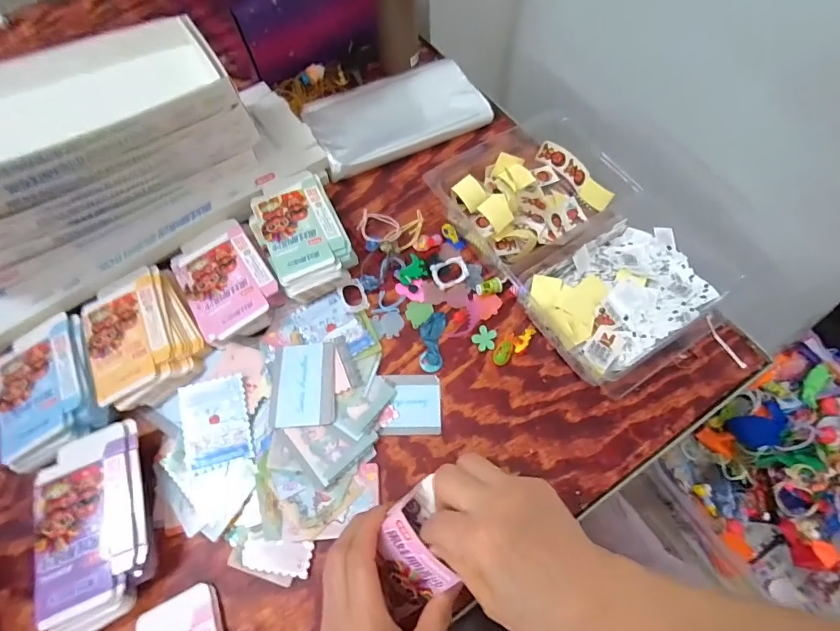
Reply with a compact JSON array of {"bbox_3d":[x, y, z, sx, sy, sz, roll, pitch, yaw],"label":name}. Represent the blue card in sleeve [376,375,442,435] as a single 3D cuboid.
[{"bbox_3d":[-0.009,0.093,0.448,0.062,0.005,0.062,-1,65,1],"label":"blue card in sleeve"}]

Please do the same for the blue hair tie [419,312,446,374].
[{"bbox_3d":[0.014,0.029,0.476,0.026,0.005,0.071,4,65,4],"label":"blue hair tie"}]

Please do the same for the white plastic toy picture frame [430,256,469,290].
[{"bbox_3d":[0.036,-0.051,0.506,0.041,0.004,0.032,-22,82,-9],"label":"white plastic toy picture frame"}]

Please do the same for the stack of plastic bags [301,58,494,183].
[{"bbox_3d":[-0.035,-0.291,0.619,0.241,0.033,0.144,-24,66,-9],"label":"stack of plastic bags"}]

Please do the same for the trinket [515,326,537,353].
[{"bbox_3d":[0.115,0.027,0.471,0.014,0.011,0.033,33,70,17],"label":"trinket"}]

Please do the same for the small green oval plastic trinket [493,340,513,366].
[{"bbox_3d":[0.092,0.040,0.465,0.017,0.010,0.032,31,69,15],"label":"small green oval plastic trinket"}]

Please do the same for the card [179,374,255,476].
[{"bbox_3d":[-0.206,0.107,0.430,0.063,0.004,0.088,-15,70,-10],"label":"card"}]

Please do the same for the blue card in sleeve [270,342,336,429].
[{"bbox_3d":[-0.123,0.071,0.445,0.066,0.004,0.088,-6,65,-1],"label":"blue card in sleeve"}]

